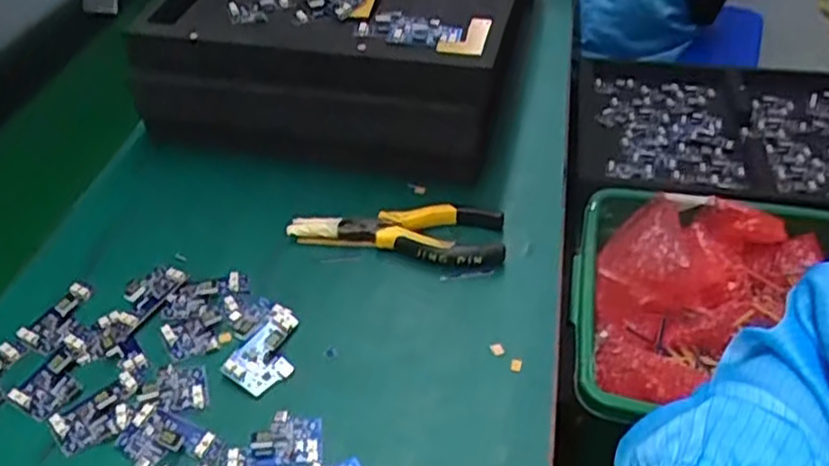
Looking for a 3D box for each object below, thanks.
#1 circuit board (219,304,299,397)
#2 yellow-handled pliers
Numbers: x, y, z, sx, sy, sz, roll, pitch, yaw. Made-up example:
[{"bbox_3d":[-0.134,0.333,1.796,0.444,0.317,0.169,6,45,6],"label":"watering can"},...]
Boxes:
[{"bbox_3d":[-0.094,0.075,0.471,0.038,0.006,0.064,20,47,19],"label":"circuit board"},{"bbox_3d":[-0.011,-0.006,0.547,0.160,0.020,0.054,11,44,11],"label":"yellow-handled pliers"}]

